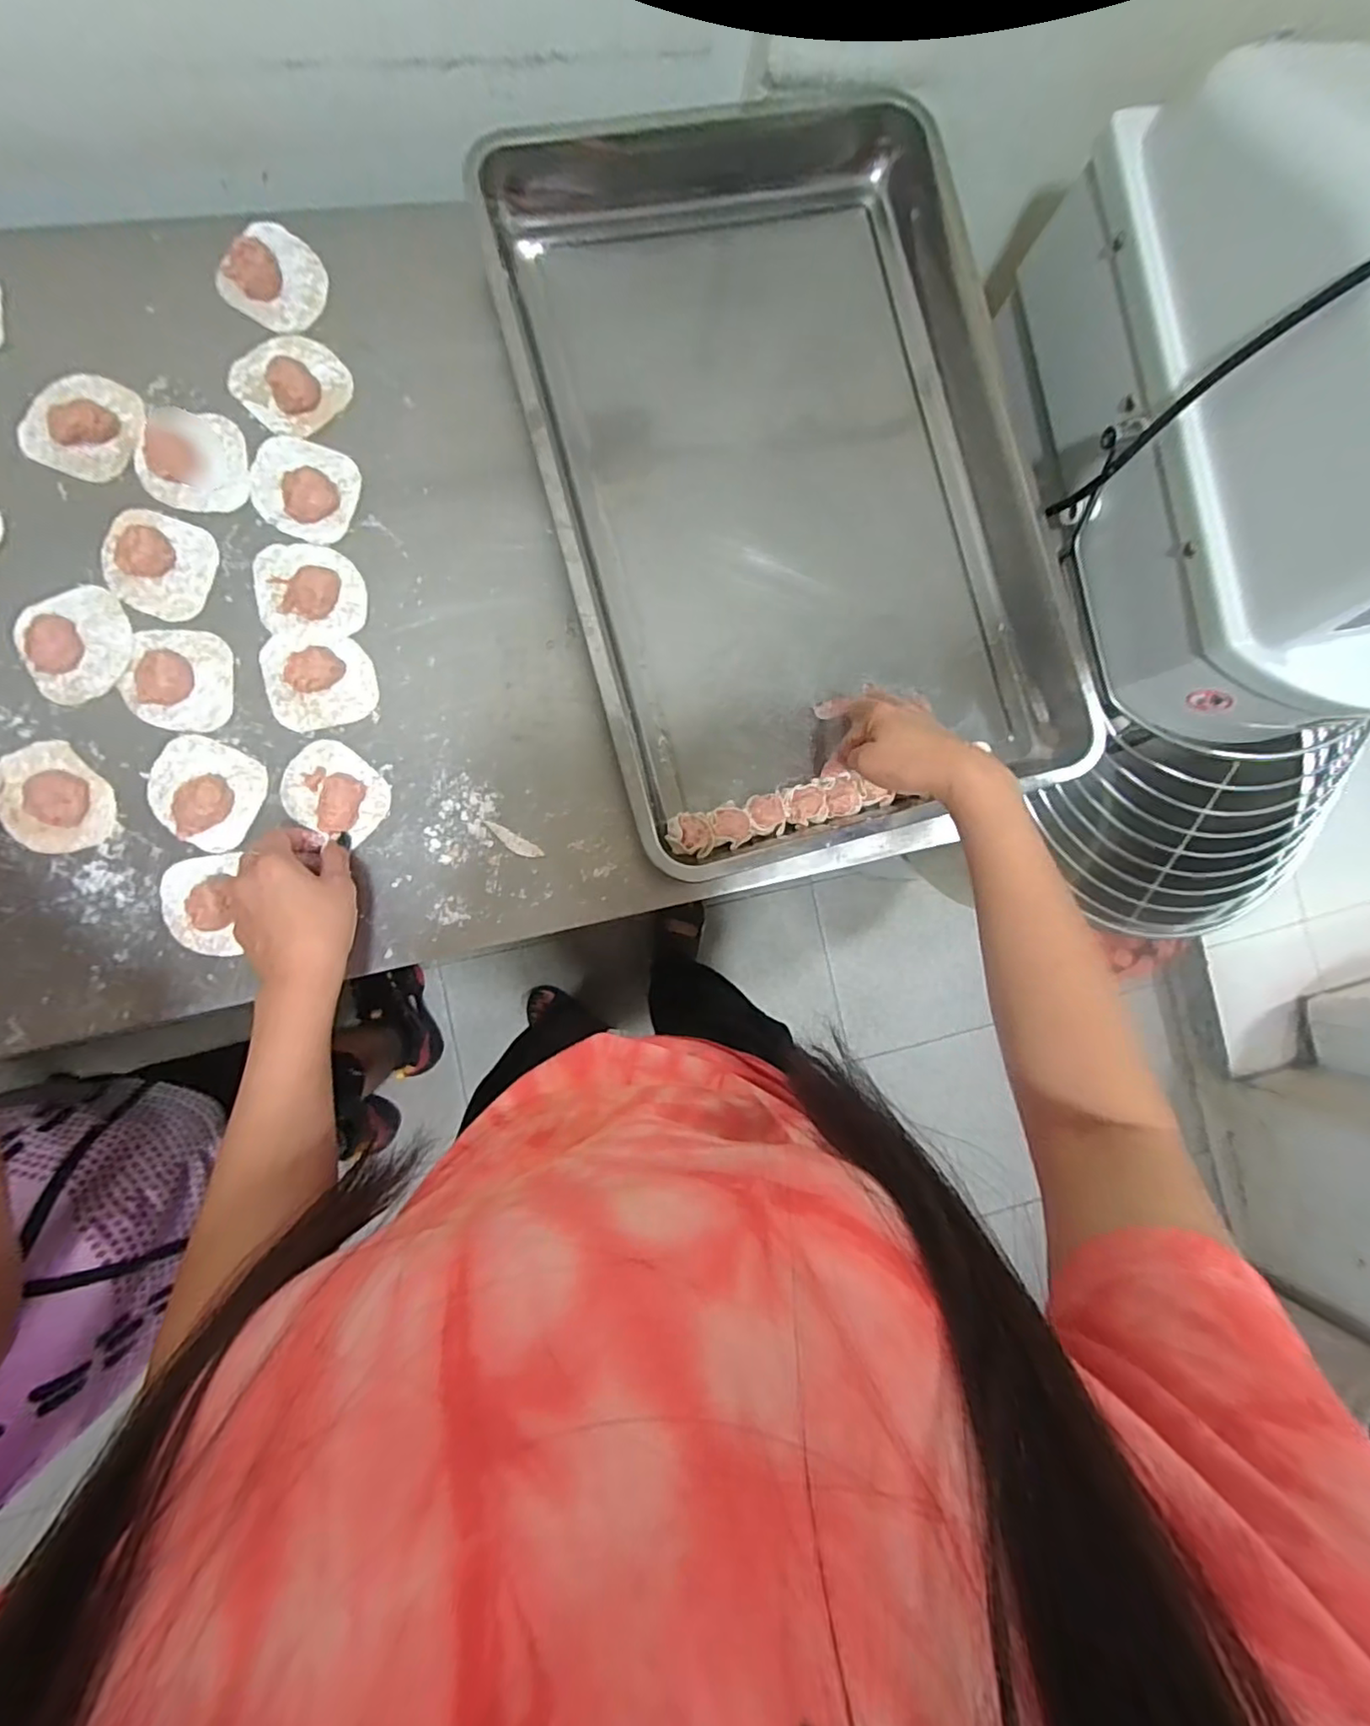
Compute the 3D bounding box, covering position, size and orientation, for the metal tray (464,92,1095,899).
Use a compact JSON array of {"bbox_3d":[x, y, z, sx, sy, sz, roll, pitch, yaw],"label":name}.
[{"bbox_3d":[0.084,-0.324,0.514,0.388,0.054,0.621,-14,90,-9],"label":"metal tray"}]

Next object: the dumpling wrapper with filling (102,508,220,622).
[{"bbox_3d":[-0.399,-0.226,0.469,0.076,0.015,0.076,0,89,-10],"label":"dumpling wrapper with filling"}]

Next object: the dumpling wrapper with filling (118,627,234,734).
[{"bbox_3d":[-0.380,-0.139,0.458,0.073,0.020,0.077,3,87,-9],"label":"dumpling wrapper with filling"}]

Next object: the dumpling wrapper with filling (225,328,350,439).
[{"bbox_3d":[-0.307,-0.378,0.476,0.070,0.028,0.078,44,82,-5],"label":"dumpling wrapper with filling"}]

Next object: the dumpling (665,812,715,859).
[{"bbox_3d":[0.004,-0.022,0.495,0.037,0.032,0.033,11,86,-8],"label":"dumpling"}]

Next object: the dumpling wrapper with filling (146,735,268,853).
[{"bbox_3d":[-0.360,-0.054,0.457,0.077,0.018,0.073,0,87,-9],"label":"dumpling wrapper with filling"}]

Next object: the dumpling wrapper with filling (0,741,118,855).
[{"bbox_3d":[-0.461,-0.048,0.446,0.068,0.020,0.081,-23,91,-9],"label":"dumpling wrapper with filling"}]

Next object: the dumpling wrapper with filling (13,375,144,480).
[{"bbox_3d":[-0.452,-0.329,0.464,0.072,0.011,0.079,0,87,-9],"label":"dumpling wrapper with filling"}]

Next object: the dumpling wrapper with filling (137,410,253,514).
[{"bbox_3d":[-0.377,-0.307,0.476,0.074,0.010,0.072,-5,88,-9],"label":"dumpling wrapper with filling"}]

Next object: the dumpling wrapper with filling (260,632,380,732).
[{"bbox_3d":[-0.281,-0.143,0.469,0.077,0.023,0.076,0,87,-9],"label":"dumpling wrapper with filling"}]

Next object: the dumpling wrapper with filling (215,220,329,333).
[{"bbox_3d":[-0.320,-0.462,0.482,0.071,0.025,0.077,0,87,-9],"label":"dumpling wrapper with filling"}]

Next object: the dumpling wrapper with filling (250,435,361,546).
[{"bbox_3d":[-0.297,-0.293,0.478,0.076,0.017,0.079,10,86,-8],"label":"dumpling wrapper with filling"}]

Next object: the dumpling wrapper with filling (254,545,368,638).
[{"bbox_3d":[-0.290,-0.213,0.477,0.079,0.015,0.068,1,87,-9],"label":"dumpling wrapper with filling"}]

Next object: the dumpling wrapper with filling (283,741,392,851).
[{"bbox_3d":[-0.267,-0.055,0.468,0.079,0.019,0.062,39,83,-5],"label":"dumpling wrapper with filling"}]

